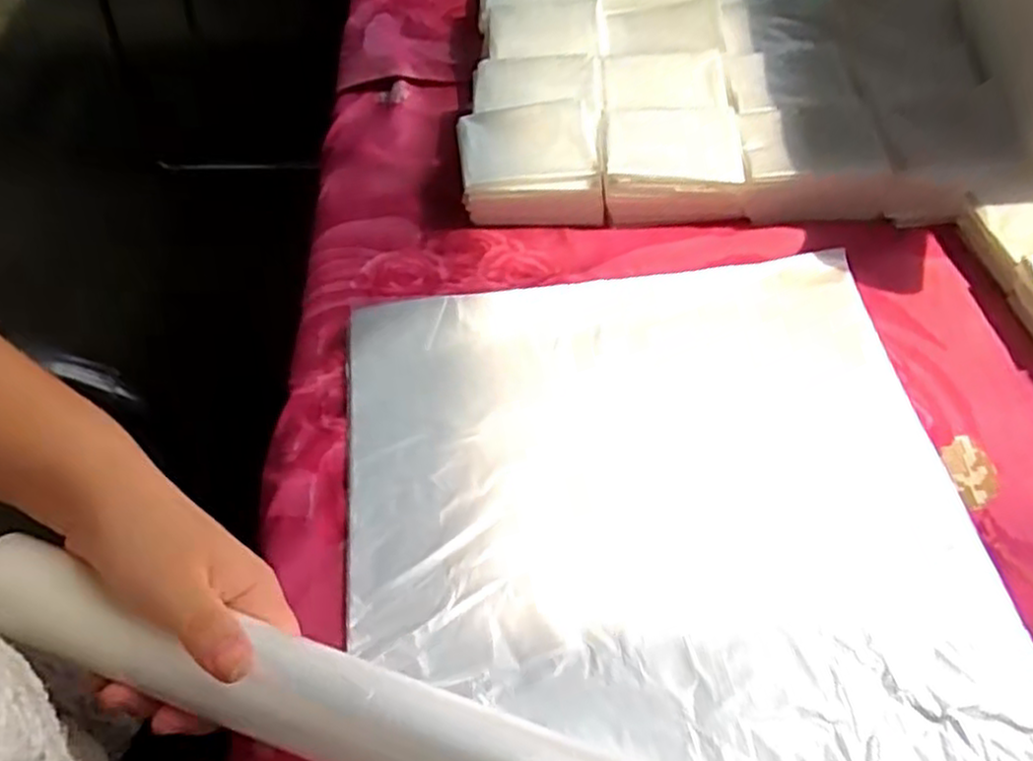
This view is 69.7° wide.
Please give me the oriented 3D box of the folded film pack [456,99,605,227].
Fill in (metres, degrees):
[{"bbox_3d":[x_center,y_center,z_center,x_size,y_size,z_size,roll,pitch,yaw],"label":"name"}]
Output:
[{"bbox_3d":[0.008,-0.142,0.494,0.088,0.048,0.070,-5,55,-1],"label":"folded film pack"}]

